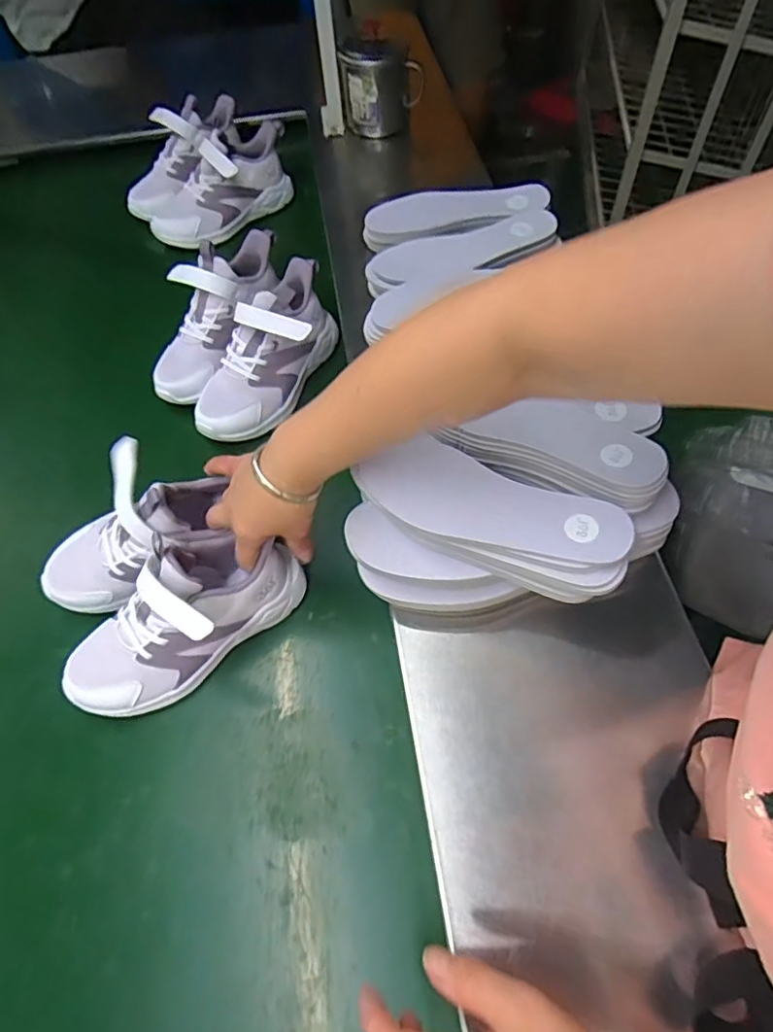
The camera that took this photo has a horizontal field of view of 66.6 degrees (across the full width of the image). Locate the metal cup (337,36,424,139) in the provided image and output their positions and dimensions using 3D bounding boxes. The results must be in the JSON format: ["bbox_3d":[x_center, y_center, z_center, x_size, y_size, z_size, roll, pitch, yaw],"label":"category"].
[{"bbox_3d":[-0.009,-0.637,0.879,0.087,0.106,0.089,39,68,23],"label":"metal cup"}]

